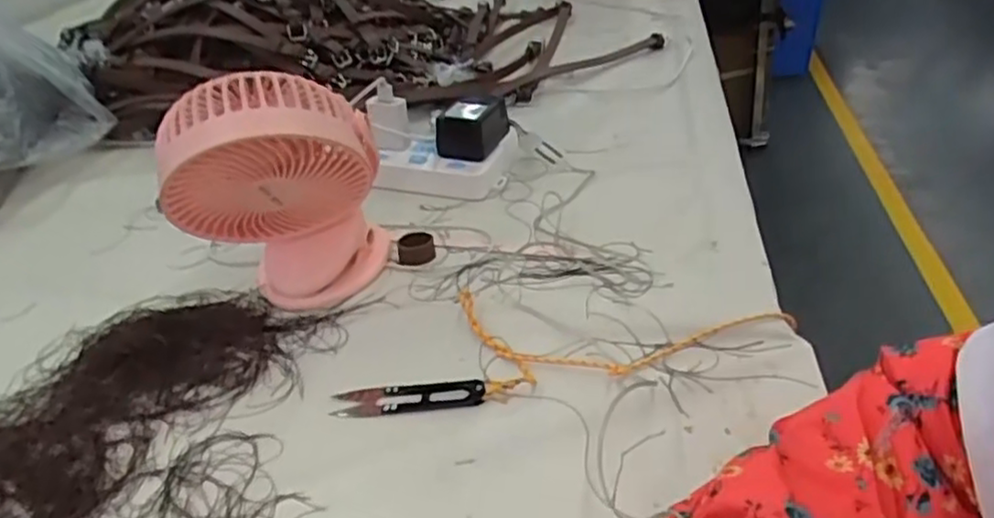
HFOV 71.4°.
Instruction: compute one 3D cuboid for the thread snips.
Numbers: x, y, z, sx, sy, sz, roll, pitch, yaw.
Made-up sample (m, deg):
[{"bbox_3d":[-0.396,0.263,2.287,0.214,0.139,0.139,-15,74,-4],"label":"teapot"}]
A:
[{"bbox_3d":[-0.059,0.093,0.469,0.101,0.009,0.025,-5,36,-2],"label":"thread snips"}]

